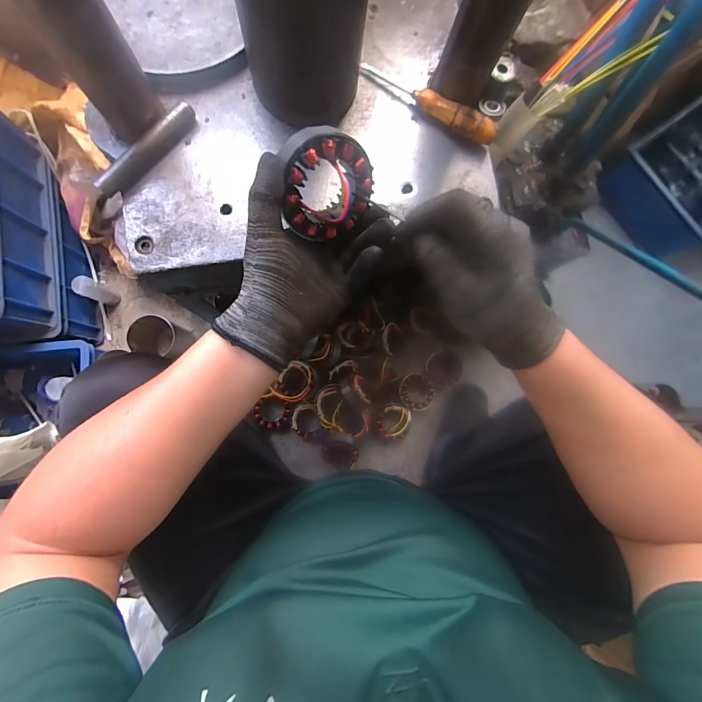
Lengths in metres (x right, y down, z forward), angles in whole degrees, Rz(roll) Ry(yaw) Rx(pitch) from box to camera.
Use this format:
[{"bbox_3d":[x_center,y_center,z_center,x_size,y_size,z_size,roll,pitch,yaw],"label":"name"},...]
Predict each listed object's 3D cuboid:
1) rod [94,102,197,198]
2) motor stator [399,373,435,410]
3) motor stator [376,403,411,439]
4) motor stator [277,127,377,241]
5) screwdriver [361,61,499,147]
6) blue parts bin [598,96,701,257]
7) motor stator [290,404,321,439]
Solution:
[{"bbox_3d":[-0.236,-0.233,0.395,0.017,0.024,0.139,42,82,0],"label":"rod"},{"bbox_3d":[0.162,0.100,0.837,0.088,0.029,0.087,1,84,-6],"label":"motor stator"},{"bbox_3d":[0.103,0.168,0.810,0.079,0.030,0.081,1,84,-6],"label":"motor stator"},{"bbox_3d":[-0.021,-0.141,0.296,0.081,0.085,0.022,-19,50,-24],"label":"motor stator"},{"bbox_3d":[0.098,-0.319,0.431,0.188,0.032,0.025,31,82,-2],"label":"screwdriver"},{"bbox_3d":[0.908,-0.459,0.898,0.385,0.146,0.325,-34,88,-8],"label":"blue parts bin"},{"bbox_3d":[-0.104,0.161,0.782,0.068,0.050,0.078,-2,84,-6],"label":"motor stator"}]

